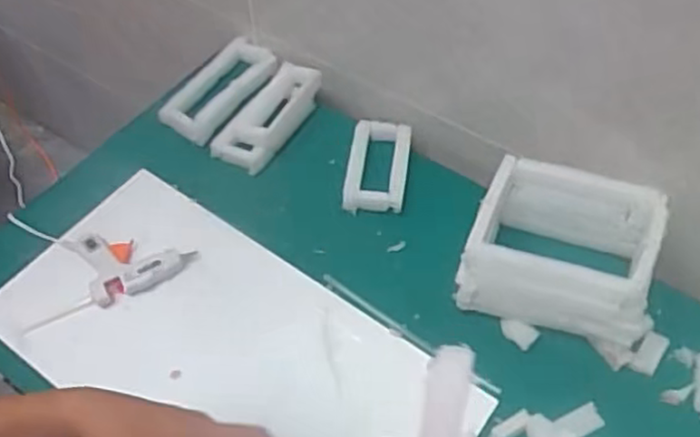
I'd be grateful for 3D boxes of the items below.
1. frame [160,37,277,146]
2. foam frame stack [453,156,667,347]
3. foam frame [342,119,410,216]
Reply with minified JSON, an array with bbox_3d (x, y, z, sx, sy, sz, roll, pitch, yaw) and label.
[{"bbox_3d":[-0.210,-0.210,1.120,0.111,0.026,0.204,30,60,20],"label":"frame"},{"bbox_3d":[0.268,0.031,0.883,0.230,0.147,0.205,13,56,10],"label":"foam frame stack"},{"bbox_3d":[0.041,-0.076,1.026,0.085,0.025,0.152,7,55,5],"label":"foam frame"}]

